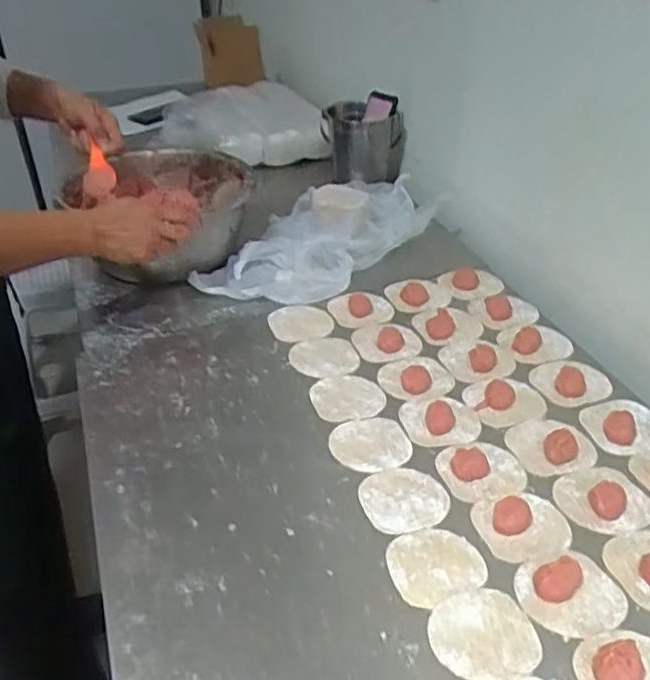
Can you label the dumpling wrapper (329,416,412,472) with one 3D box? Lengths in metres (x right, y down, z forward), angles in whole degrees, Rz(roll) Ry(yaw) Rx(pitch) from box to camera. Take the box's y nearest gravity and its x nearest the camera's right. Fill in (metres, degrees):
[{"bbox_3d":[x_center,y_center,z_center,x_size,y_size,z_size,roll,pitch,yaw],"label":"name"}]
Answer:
[{"bbox_3d":[0.049,0.113,0.725,0.084,0.005,0.079,0,37,0],"label":"dumpling wrapper"}]

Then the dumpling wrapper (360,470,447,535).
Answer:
[{"bbox_3d":[0.079,0.156,0.659,0.084,0.004,0.075,-9,38,-10],"label":"dumpling wrapper"}]

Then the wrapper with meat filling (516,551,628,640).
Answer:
[{"bbox_3d":[0.210,0.213,0.565,0.086,0.013,0.073,-6,37,-6],"label":"wrapper with meat filling"}]

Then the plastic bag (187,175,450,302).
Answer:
[{"bbox_3d":[-0.010,-0.162,1.029,0.367,0.093,0.191,-31,46,-33],"label":"plastic bag"}]

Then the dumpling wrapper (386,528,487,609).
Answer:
[{"bbox_3d":[0.100,0.201,0.597,0.082,0.005,0.074,-16,40,-19],"label":"dumpling wrapper"}]

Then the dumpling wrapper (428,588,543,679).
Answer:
[{"bbox_3d":[0.128,0.239,0.539,0.084,0.004,0.075,-11,38,-13],"label":"dumpling wrapper"}]

